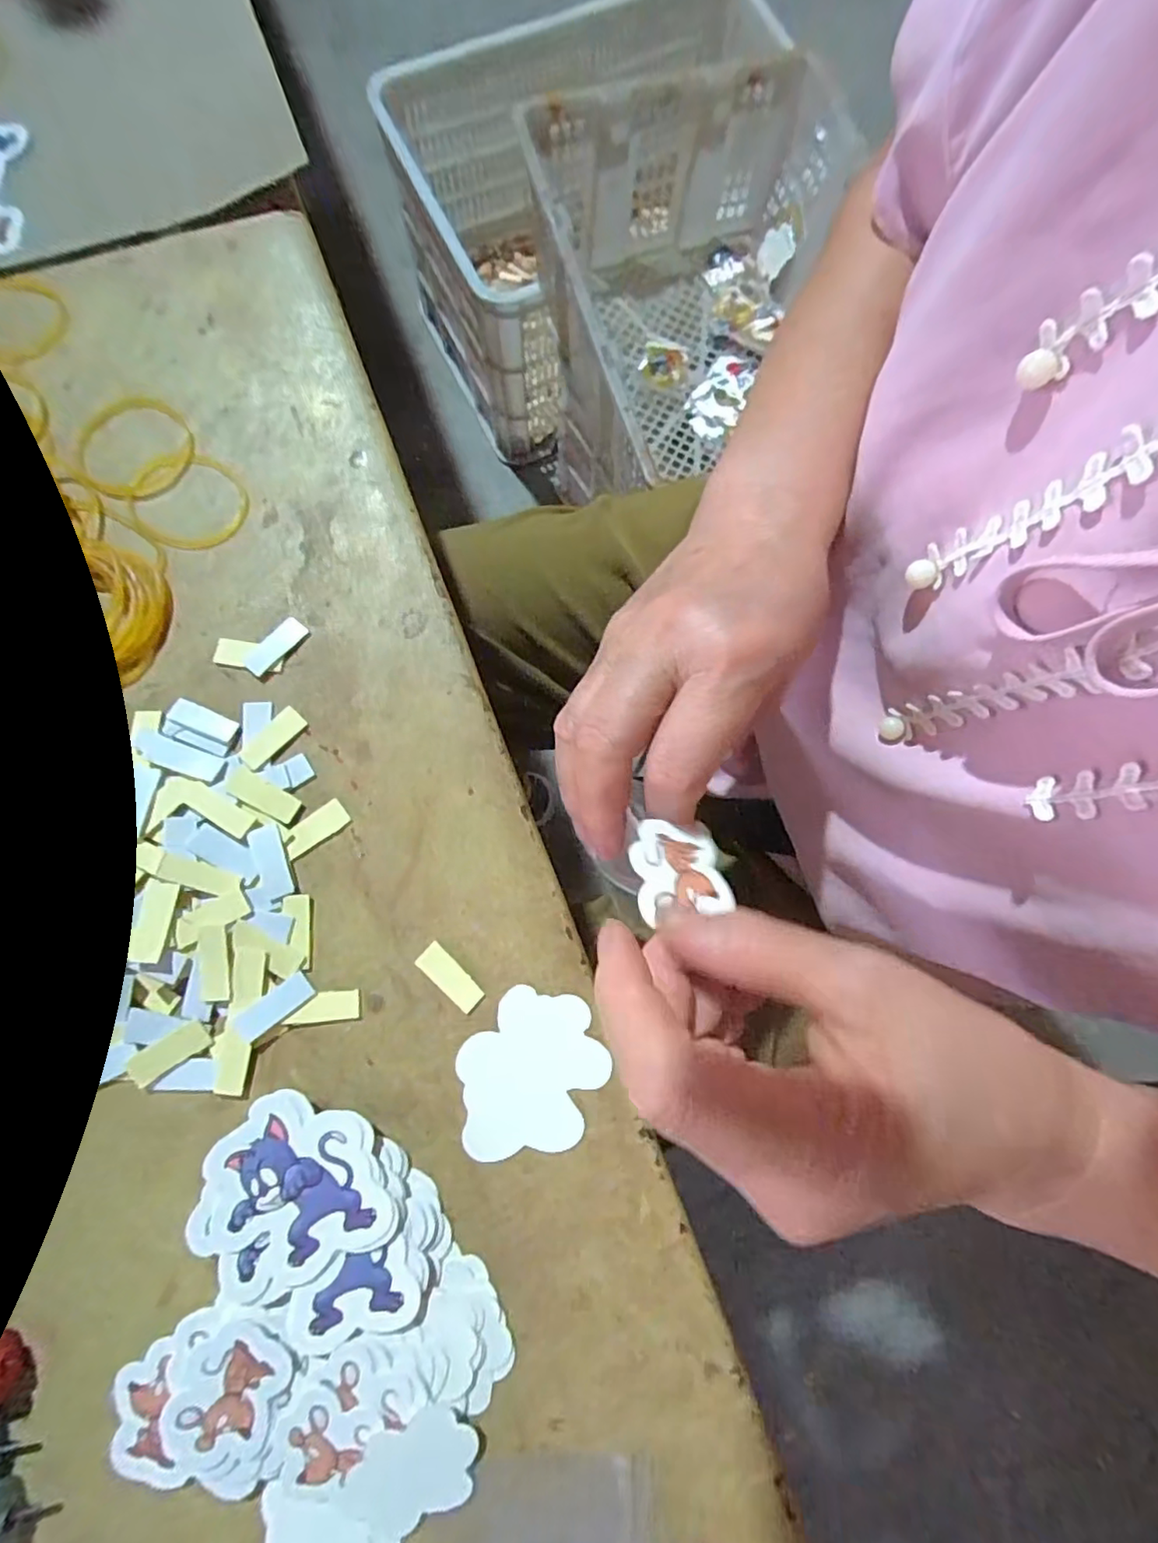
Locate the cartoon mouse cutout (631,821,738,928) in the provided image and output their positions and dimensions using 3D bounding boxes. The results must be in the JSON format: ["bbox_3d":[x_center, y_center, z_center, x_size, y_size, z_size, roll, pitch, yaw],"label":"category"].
[{"bbox_3d":[0.033,0.033,0.203,0.033,0.004,0.035,1,53,-20],"label":"cartoon mouse cutout"}]

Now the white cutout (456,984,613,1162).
[{"bbox_3d":[-0.019,0.114,0.227,0.051,0.004,0.062,28,80,4],"label":"white cutout"}]

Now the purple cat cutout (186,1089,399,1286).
[{"bbox_3d":[-0.096,0.144,0.210,0.066,0.004,0.051,17,78,3],"label":"purple cat cutout"}]

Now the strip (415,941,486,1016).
[{"bbox_3d":[-0.050,0.080,0.233,0.029,0.004,0.011,43,81,7],"label":"strip"}]

